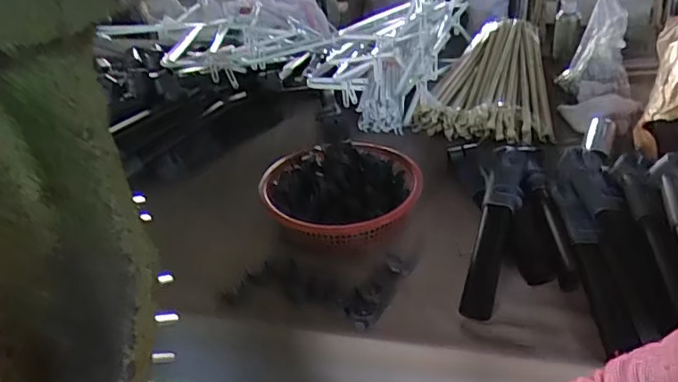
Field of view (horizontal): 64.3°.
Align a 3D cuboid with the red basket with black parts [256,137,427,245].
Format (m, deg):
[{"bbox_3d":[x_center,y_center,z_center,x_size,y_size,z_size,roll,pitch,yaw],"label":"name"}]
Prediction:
[{"bbox_3d":[0.006,0.015,1.026,0.290,0.103,0.285,-9,33,-4],"label":"red basket with black parts"}]

